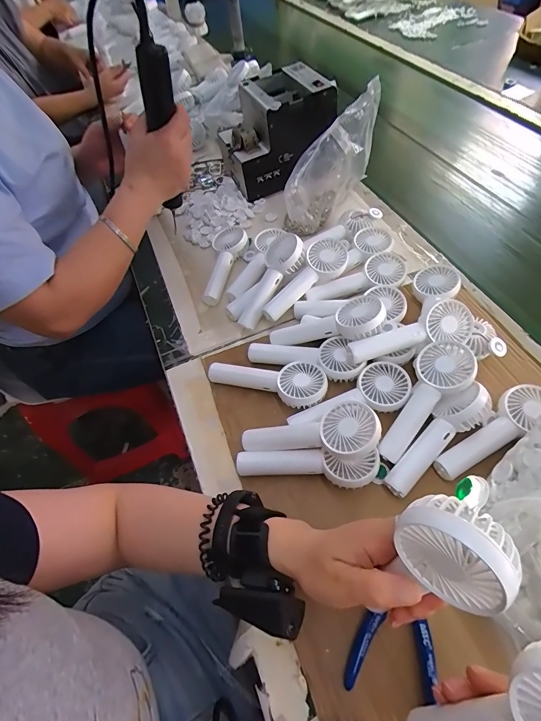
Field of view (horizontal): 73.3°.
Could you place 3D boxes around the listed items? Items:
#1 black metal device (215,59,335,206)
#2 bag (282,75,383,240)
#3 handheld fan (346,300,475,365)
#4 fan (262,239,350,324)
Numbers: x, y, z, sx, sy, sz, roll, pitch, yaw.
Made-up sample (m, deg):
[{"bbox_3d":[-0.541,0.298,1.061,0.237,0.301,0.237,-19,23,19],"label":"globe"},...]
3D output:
[{"bbox_3d":[0.007,-0.407,0.654,0.174,0.144,0.131,-22,57,-10],"label":"black metal device"},{"bbox_3d":[0.095,-0.318,0.573,0.068,0.153,0.177,29,63,22],"label":"bag"},{"bbox_3d":[0.160,-0.033,0.426,0.148,0.047,0.050,-11,56,-3],"label":"handheld fan"},{"bbox_3d":[0.049,-0.109,0.502,0.143,0.028,0.051,-44,62,-5],"label":"fan"}]

